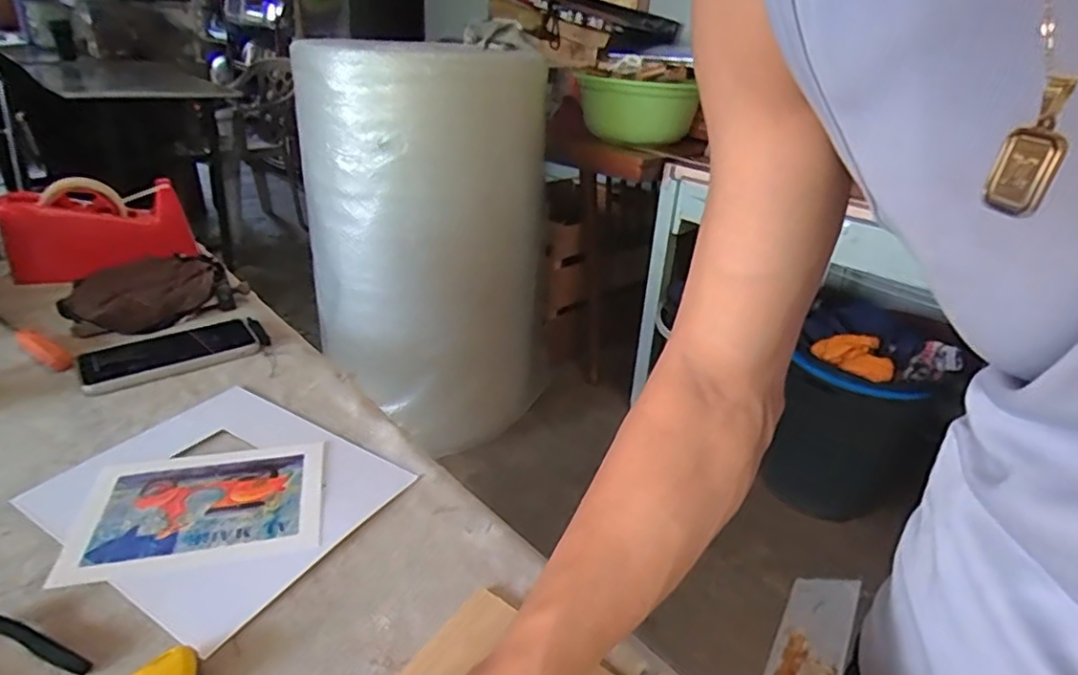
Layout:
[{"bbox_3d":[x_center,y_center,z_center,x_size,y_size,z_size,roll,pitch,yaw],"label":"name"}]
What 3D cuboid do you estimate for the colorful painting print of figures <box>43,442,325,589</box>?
[{"bbox_3d":[-0.251,0.124,0.466,0.166,0.006,0.117,-5,29,-15],"label":"colorful painting print of figures"}]

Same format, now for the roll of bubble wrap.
[{"bbox_3d":[-0.274,-0.217,1.624,0.579,0.985,0.492,3,27,-4],"label":"roll of bubble wrap"}]

